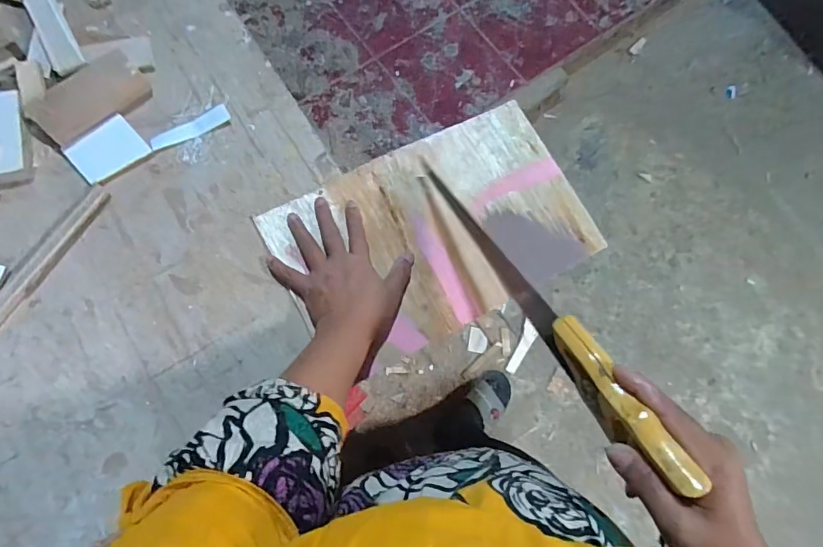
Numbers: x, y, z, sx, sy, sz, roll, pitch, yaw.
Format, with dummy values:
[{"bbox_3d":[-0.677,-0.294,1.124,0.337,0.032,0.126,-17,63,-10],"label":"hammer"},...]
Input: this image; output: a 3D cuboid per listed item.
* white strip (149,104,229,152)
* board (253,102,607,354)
[{"bbox_3d":[-0.261,-0.171,0.557,0.093,0.006,0.022,-29,90,-7],"label":"white strip"},{"bbox_3d":[0.028,-0.048,0.554,0.350,0.009,0.219,-26,81,-11],"label":"board"}]

